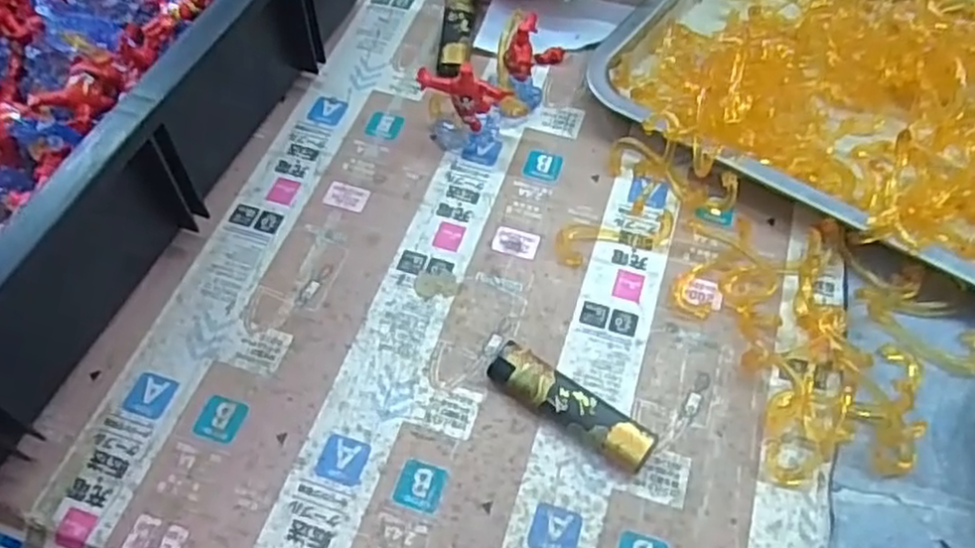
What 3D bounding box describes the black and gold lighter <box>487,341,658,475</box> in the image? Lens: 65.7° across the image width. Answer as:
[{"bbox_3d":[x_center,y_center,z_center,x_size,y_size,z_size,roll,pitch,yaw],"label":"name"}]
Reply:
[{"bbox_3d":[0.037,0.059,0.337,0.080,0.013,0.021,33,63,20],"label":"black and gold lighter"}]

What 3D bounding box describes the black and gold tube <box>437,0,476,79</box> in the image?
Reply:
[{"bbox_3d":[-0.019,-0.156,0.475,0.020,0.012,0.089,3,57,3],"label":"black and gold tube"}]

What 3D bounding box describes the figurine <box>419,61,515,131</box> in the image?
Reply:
[{"bbox_3d":[-0.012,-0.094,0.416,0.049,0.047,0.013,-3,56,-1],"label":"figurine"}]

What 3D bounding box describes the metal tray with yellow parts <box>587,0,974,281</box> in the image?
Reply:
[{"bbox_3d":[0.236,-0.100,0.428,0.317,0.039,0.214,29,61,19],"label":"metal tray with yellow parts"}]

